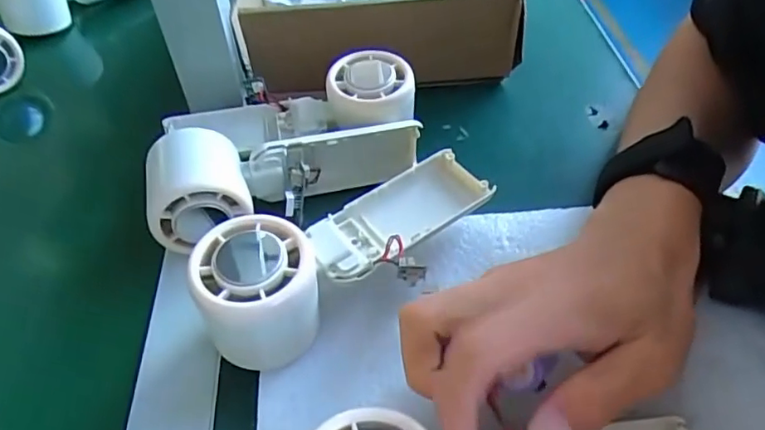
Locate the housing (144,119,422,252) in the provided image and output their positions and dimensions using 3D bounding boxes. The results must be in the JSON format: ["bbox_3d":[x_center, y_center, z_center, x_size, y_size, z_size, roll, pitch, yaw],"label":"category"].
[{"bbox_3d":[-0.055,-0.023,0.338,0.159,0.056,0.058,-10,49,-8],"label":"housing"}]

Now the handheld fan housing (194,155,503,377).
[{"bbox_3d":[-0.012,0.013,0.289,0.167,0.059,0.051,-29,54,-22],"label":"handheld fan housing"}]

